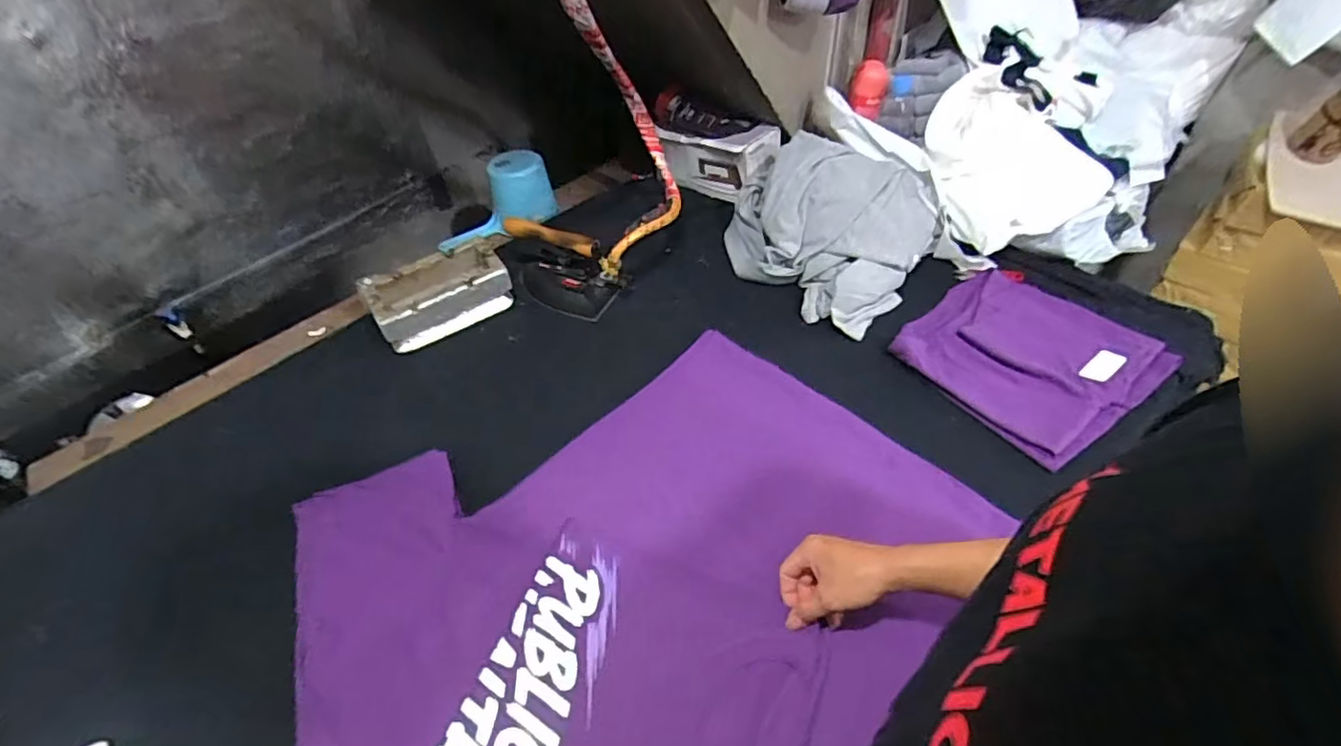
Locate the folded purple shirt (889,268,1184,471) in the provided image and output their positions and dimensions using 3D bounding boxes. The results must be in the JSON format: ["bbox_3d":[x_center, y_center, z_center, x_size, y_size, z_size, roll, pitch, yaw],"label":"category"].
[{"bbox_3d":[0.511,-0.028,0.882,0.274,0.047,0.294,-28,51,-22],"label":"folded purple shirt"}]

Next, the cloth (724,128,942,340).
[{"bbox_3d":[0.261,-0.252,1.038,0.334,0.105,0.315,29,86,17],"label":"cloth"}]

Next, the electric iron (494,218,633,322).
[{"bbox_3d":[-0.210,-0.190,1.056,0.255,0.129,0.099,25,52,25],"label":"electric iron"}]

